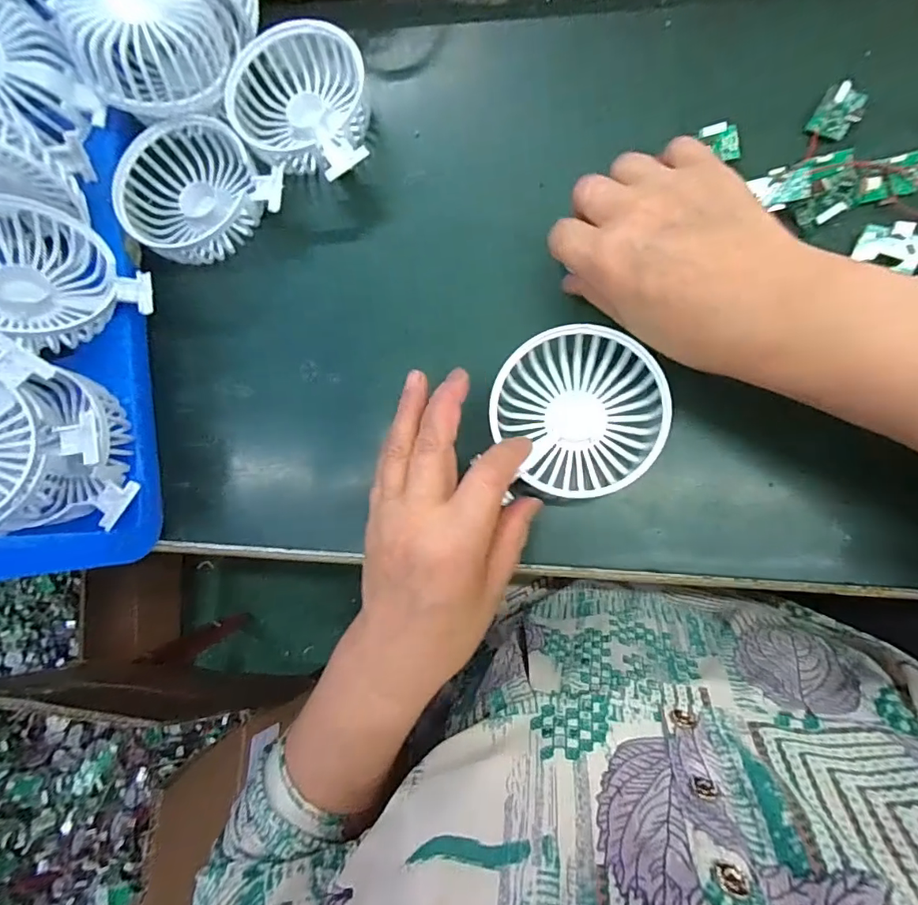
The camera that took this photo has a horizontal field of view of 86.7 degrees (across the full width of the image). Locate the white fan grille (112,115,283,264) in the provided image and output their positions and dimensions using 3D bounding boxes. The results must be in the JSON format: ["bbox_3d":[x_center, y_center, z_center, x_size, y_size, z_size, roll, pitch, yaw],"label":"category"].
[{"bbox_3d":[-0.171,-0.167,0.319,0.095,0.031,0.087,-1,85,7],"label":"white fan grille"}]

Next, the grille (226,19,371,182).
[{"bbox_3d":[-0.104,-0.226,0.323,0.086,0.033,0.096,0,85,7],"label":"grille"}]

